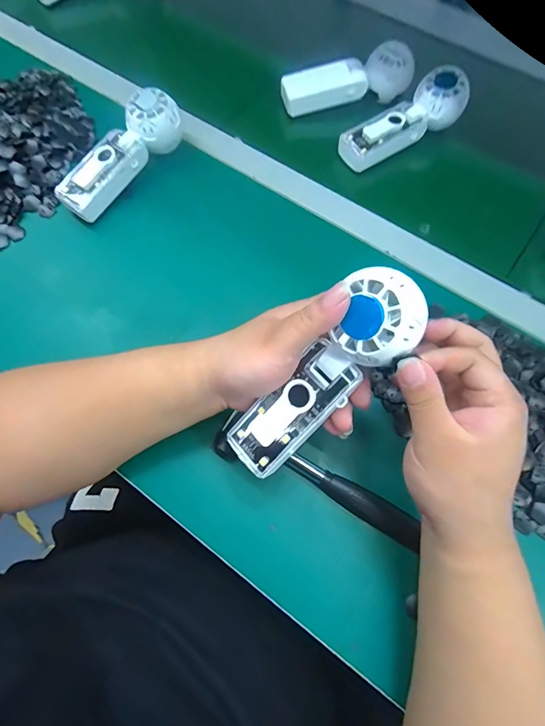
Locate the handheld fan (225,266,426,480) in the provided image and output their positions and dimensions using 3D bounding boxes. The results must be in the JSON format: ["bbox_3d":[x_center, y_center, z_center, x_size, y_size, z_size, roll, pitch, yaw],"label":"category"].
[{"bbox_3d":[0.033,0.013,0.254,0.050,0.025,0.171,46,114,15],"label":"handheld fan"}]

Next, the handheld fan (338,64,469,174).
[{"bbox_3d":[0.161,-0.300,0.445,0.162,0.054,0.051,-31,73,-11],"label":"handheld fan"}]

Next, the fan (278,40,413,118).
[{"bbox_3d":[0.096,-0.374,0.474,0.169,0.048,0.041,-11,70,-5],"label":"fan"}]

